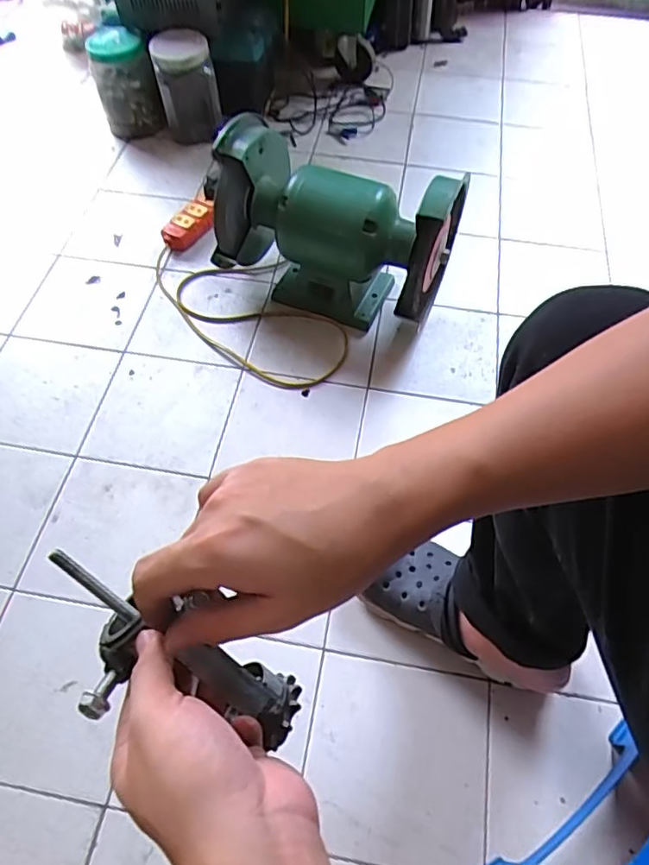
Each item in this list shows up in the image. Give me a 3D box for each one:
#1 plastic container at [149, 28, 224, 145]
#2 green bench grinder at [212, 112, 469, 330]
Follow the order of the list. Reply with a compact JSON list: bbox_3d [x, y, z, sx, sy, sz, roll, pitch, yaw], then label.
[{"bbox_3d":[-0.288,-0.727,1.226,0.117,0.189,0.108,-13,59,-9],"label":"plastic container"},{"bbox_3d":[0.007,-0.310,0.934,0.364,0.241,0.165,21,60,12],"label":"green bench grinder"}]

